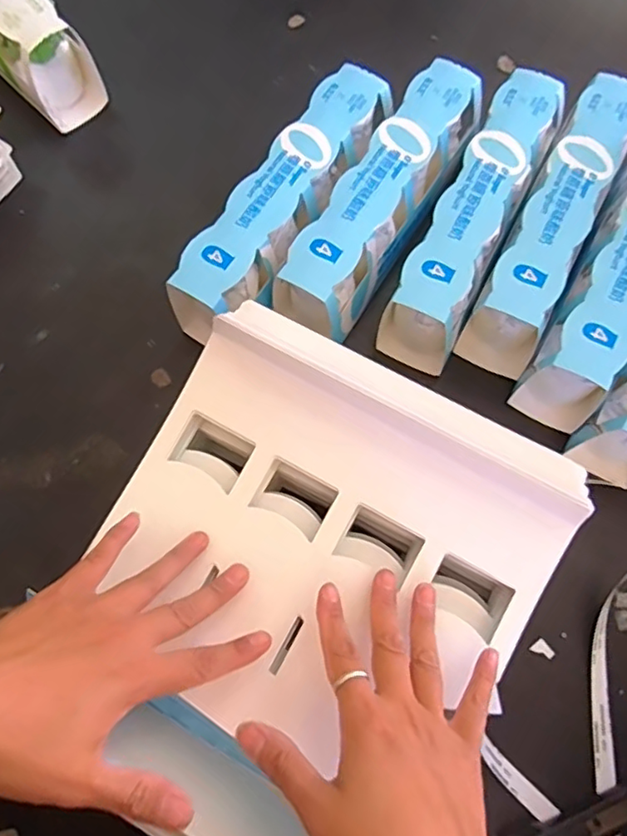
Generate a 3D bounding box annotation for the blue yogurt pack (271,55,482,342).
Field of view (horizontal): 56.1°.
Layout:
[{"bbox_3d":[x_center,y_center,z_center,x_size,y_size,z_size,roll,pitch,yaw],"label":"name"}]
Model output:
[{"bbox_3d":[0.063,-0.189,0.536,0.071,0.095,0.269,32,75,9],"label":"blue yogurt pack"}]

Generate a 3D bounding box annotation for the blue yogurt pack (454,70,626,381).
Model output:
[{"bbox_3d":[0.216,-0.176,0.535,0.067,0.097,0.269,24,74,6],"label":"blue yogurt pack"}]

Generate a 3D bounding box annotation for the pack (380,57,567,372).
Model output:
[{"bbox_3d":[0.144,-0.179,0.536,0.064,0.097,0.266,25,74,6],"label":"pack"}]

